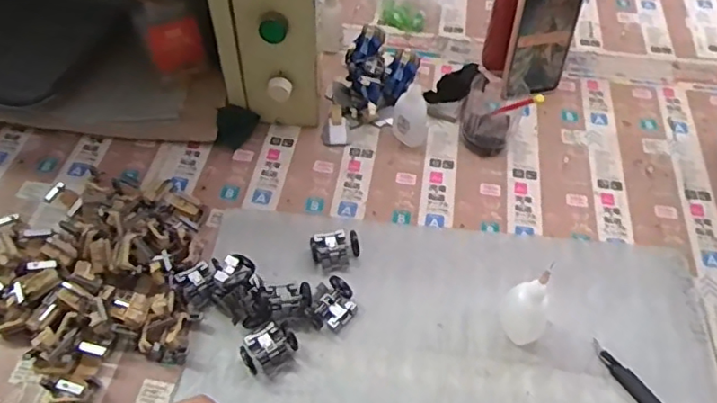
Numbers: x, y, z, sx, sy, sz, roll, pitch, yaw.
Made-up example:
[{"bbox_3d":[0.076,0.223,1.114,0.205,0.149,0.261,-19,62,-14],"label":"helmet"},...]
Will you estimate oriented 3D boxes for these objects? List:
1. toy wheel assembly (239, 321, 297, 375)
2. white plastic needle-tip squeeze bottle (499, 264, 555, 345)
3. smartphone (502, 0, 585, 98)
[{"bbox_3d":[-0.084,0.130,0.518,0.049,0.024,0.034,-29,59,-20],"label":"toy wheel assembly"},{"bbox_3d":[0.154,0.090,0.506,0.041,0.099,0.044,29,59,20],"label":"white plastic needle-tip squeeze bottle"},{"bbox_3d":[0.220,-0.193,0.675,0.079,0.159,0.013,-6,45,-8],"label":"smartphone"}]

